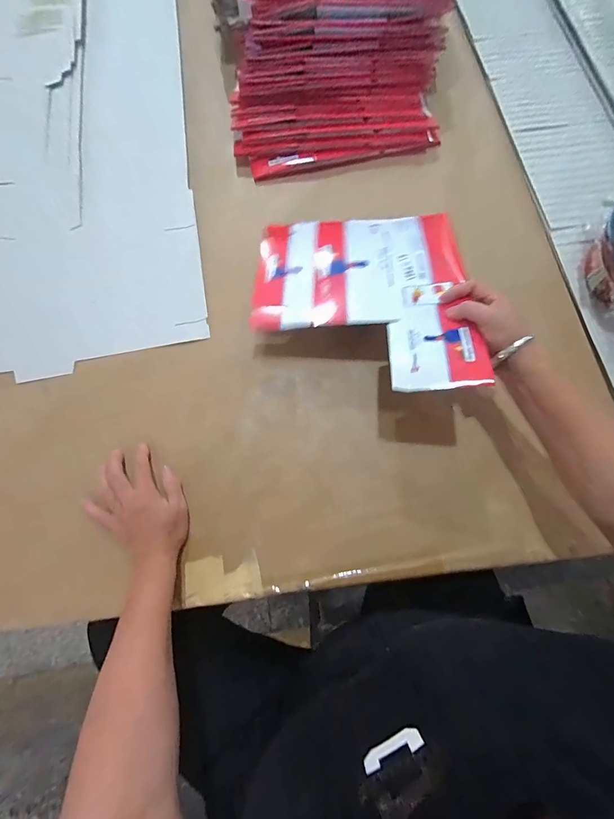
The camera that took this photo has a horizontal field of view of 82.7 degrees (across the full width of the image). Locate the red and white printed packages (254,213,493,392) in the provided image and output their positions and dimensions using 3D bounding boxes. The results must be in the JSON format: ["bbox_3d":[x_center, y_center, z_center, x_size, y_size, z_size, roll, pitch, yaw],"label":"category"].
[{"bbox_3d":[0.070,-0.164,0.493,0.295,0.025,0.334,0,59,10],"label":"red and white printed packages"}]

